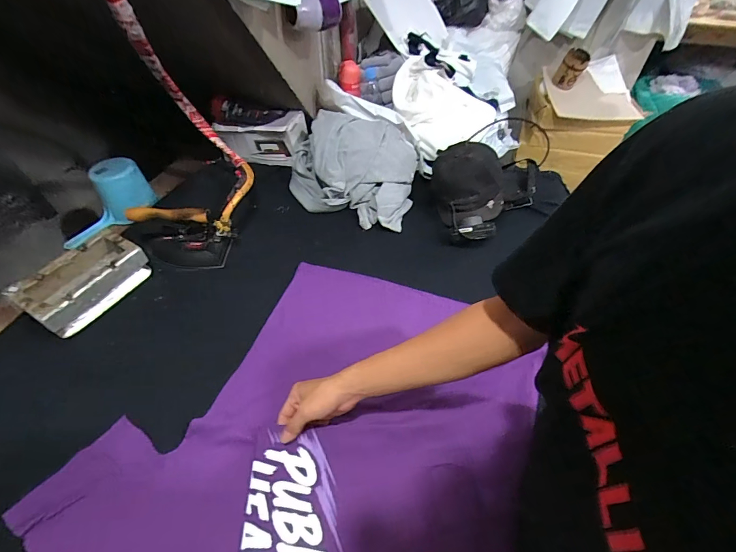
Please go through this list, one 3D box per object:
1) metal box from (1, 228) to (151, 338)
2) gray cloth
[{"bbox_3d":[-0.595,0.009,0.785,0.127,0.078,0.223,27,55,21],"label":"metal box"},{"bbox_3d":[-0.041,-0.290,0.974,0.326,0.164,0.301,6,50,5],"label":"gray cloth"}]

